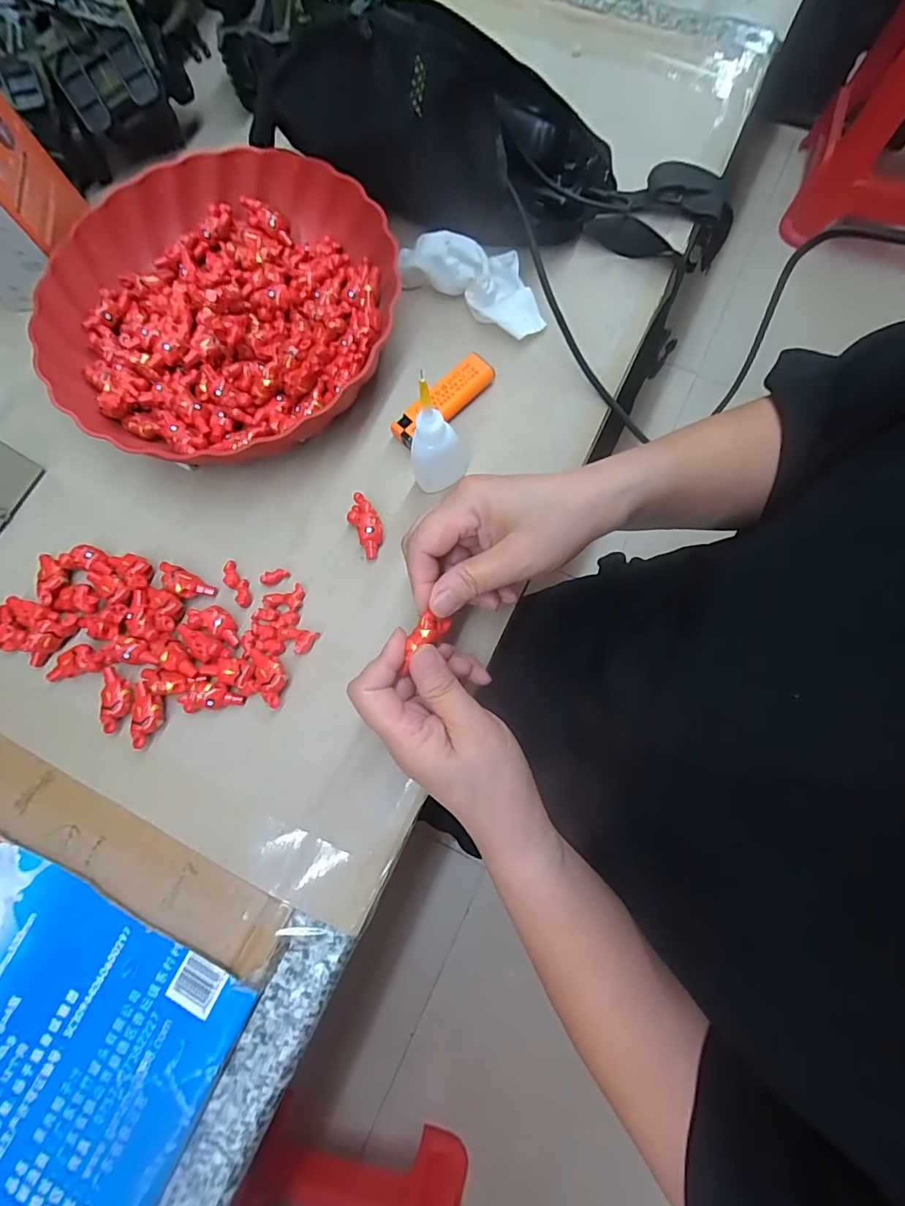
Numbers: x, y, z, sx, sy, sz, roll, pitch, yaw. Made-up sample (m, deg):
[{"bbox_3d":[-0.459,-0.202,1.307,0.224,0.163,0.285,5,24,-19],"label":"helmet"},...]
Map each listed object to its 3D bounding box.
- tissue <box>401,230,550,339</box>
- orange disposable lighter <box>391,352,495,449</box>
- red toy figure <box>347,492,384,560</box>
[{"bbox_3d":[0.015,-0.237,0.359,0.120,0.035,0.043,30,78,9],"label":"tissue"},{"bbox_3d":[-0.005,-0.139,0.345,0.079,0.019,0.023,-40,78,-8],"label":"orange disposable lighter"},{"bbox_3d":[-0.056,-0.050,0.326,0.018,0.012,0.042,-27,76,-5],"label":"red toy figure"}]

